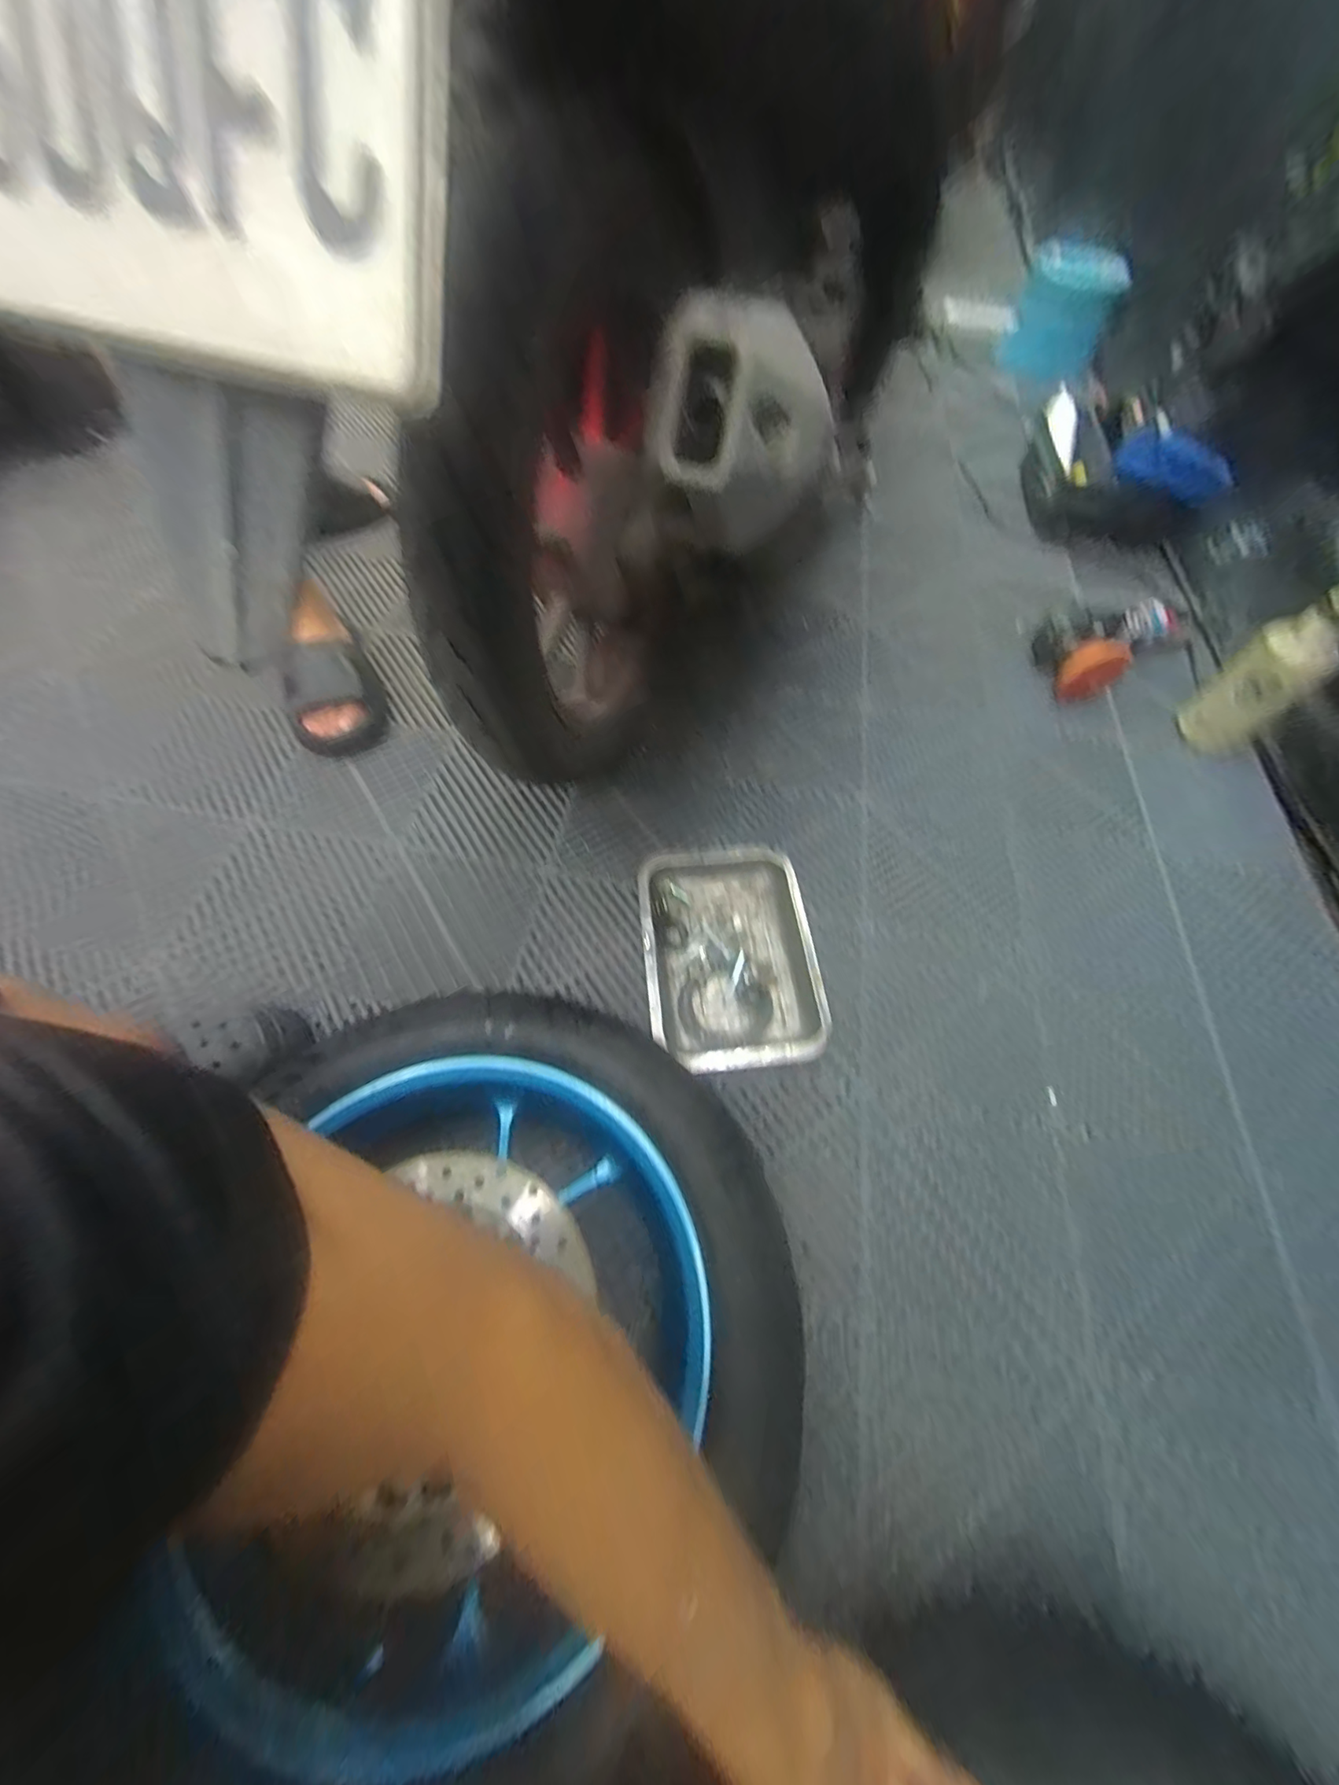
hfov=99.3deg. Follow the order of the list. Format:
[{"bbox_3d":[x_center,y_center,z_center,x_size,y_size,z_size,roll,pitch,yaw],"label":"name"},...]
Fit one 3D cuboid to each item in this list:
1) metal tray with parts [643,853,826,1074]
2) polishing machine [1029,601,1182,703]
[{"bbox_3d":[0.067,0.070,0.650,0.186,0.052,0.260,-5,62,-5],"label":"metal tray with parts"},{"bbox_3d":[0.718,-0.421,0.925,0.281,0.090,0.143,-32,68,-18],"label":"polishing machine"}]

